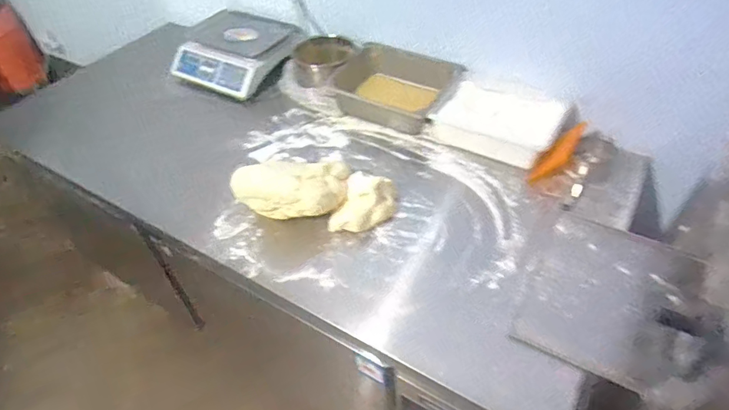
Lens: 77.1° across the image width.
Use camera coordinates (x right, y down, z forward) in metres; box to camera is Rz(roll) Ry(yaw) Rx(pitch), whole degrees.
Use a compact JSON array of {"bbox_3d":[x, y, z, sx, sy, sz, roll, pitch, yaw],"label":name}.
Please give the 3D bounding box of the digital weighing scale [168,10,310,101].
[{"bbox_3d":[-0.407,-0.505,1.504,0.384,0.116,0.307,19,50,21],"label":"digital weighing scale"}]

